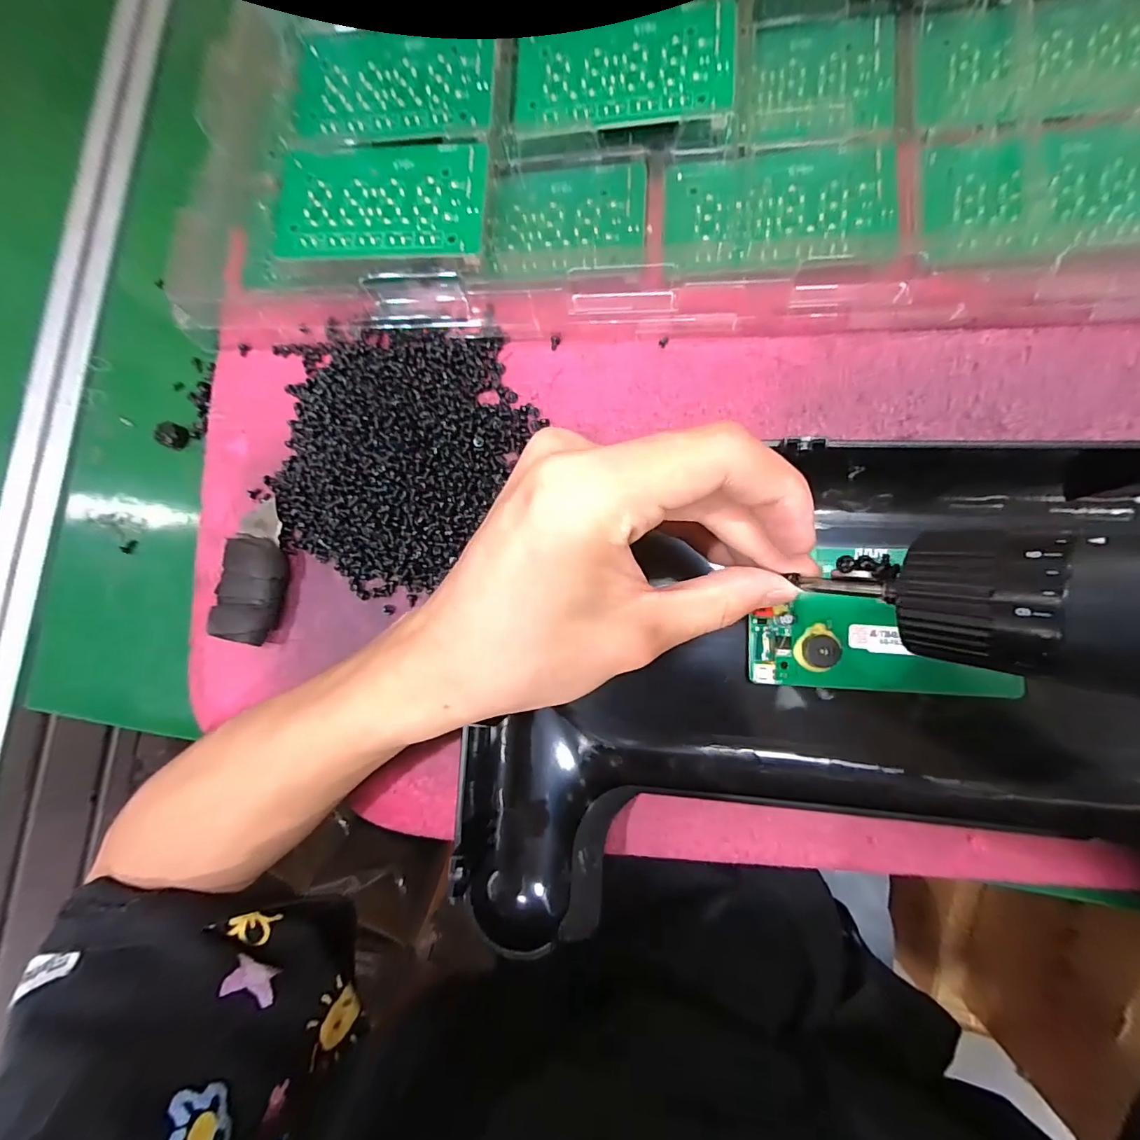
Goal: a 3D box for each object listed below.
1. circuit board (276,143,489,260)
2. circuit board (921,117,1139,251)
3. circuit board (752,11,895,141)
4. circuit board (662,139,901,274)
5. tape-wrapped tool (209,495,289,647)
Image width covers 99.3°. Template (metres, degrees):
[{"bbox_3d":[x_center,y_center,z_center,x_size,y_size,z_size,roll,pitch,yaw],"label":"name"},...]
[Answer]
[{"bbox_3d":[-0.095,-0.184,0.242,0.106,0.009,0.059,4,85,9],"label":"circuit board"},{"bbox_3d":[0.216,-0.173,0.216,0.104,0.007,0.054,-2,84,8],"label":"circuit board"},{"bbox_3d":[0.124,-0.241,0.237,0.065,0.004,0.062,1,85,9],"label":"circuit board"},{"bbox_3d":[0.100,-0.174,0.234,0.106,0.006,0.058,1,85,9],"label":"circuit board"},{"bbox_3d":[-0.162,0.000,0.246,0.026,0.018,0.070,2,85,9],"label":"tape-wrapped tool"}]

